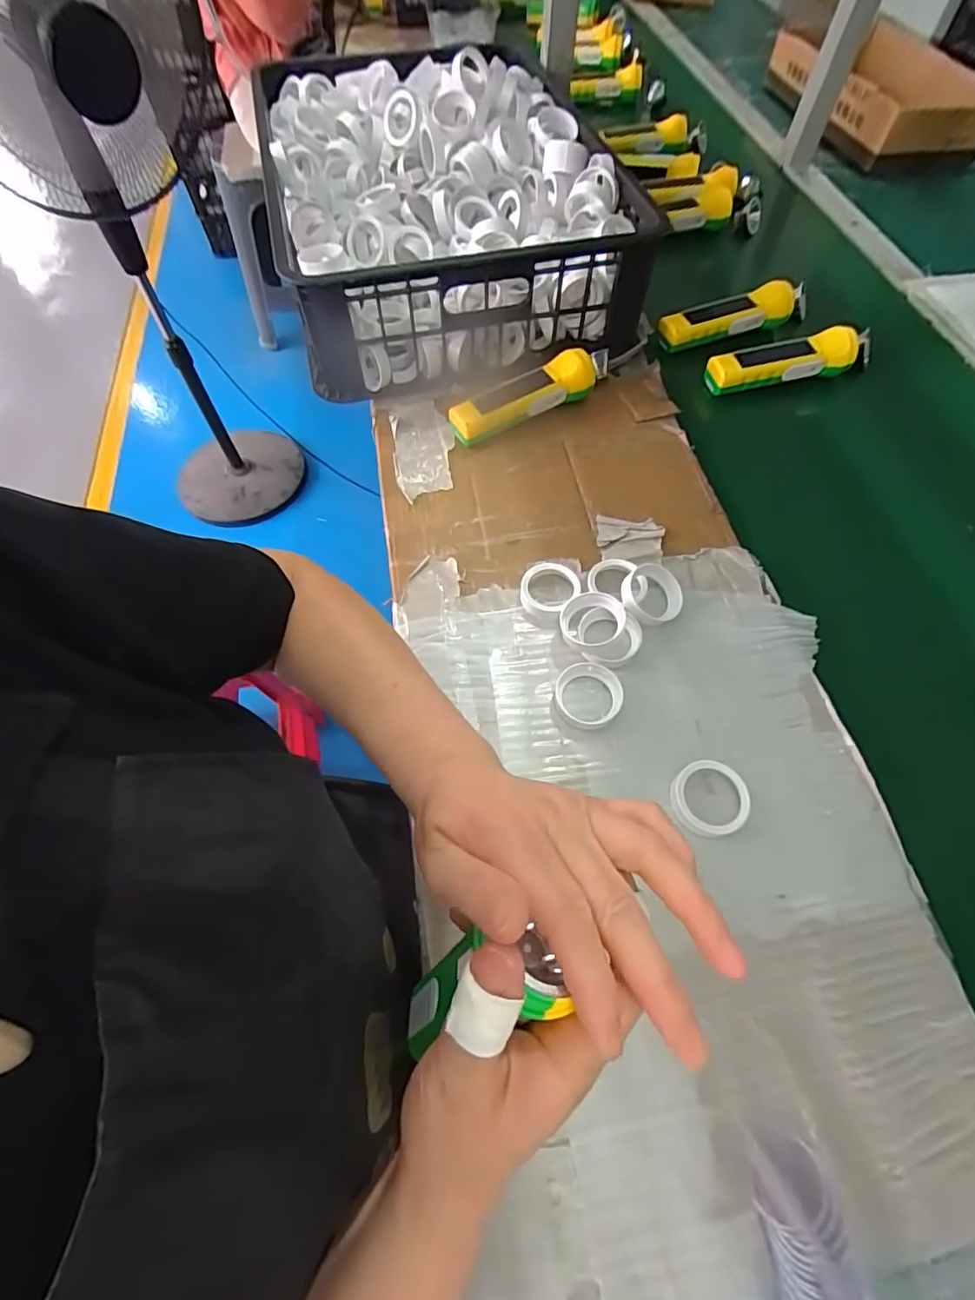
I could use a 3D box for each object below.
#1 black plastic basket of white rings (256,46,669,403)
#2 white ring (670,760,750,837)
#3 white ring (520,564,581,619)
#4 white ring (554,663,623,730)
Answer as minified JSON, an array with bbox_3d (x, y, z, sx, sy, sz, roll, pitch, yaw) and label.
[{"bbox_3d":[-0.068,-0.576,0.690,0.391,0.148,0.541,-13,63,-7],"label":"black plastic basket of white rings"},{"bbox_3d":[0.162,0.108,0.390,0.052,0.015,0.052,0,62,0],"label":"white ring"},{"bbox_3d":[0.056,-0.055,0.482,0.048,0.017,0.060,38,68,18],"label":"white ring"},{"bbox_3d":[0.081,0.036,0.429,0.052,0.006,0.056,0,62,0],"label":"white ring"}]

